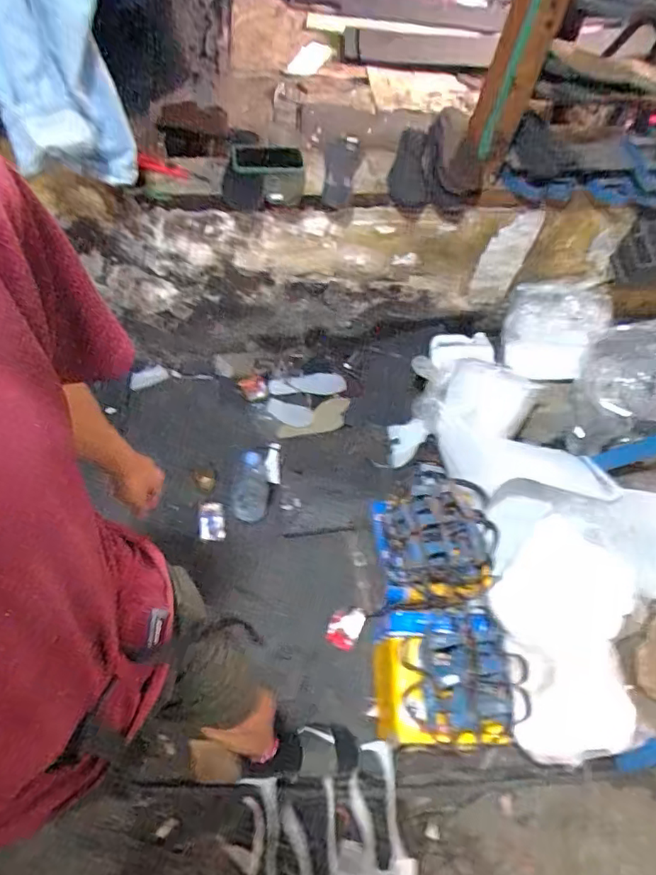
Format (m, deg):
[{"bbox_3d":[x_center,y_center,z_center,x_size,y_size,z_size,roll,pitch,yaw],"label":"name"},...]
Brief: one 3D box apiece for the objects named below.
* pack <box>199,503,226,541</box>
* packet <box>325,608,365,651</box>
[{"bbox_3d":[-0.318,0.232,1.488,0.066,0.017,0.102,-5,63,-7],"label":"pack"},{"bbox_3d":[0.044,0.483,1.386,0.084,0.025,0.106,26,63,9],"label":"packet"}]

